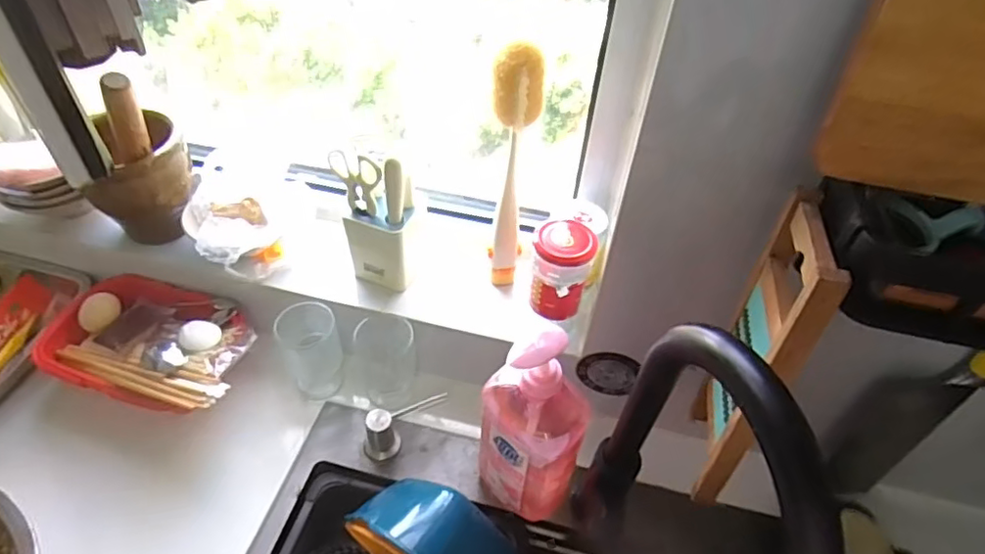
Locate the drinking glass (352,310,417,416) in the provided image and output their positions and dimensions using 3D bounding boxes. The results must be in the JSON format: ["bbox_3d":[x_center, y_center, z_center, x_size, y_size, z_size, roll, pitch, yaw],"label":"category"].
[{"bbox_3d":[-0.129,0.099,0.726,0.061,0.126,0.066,-16,50,-19],"label":"drinking glass"}]

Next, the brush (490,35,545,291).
[{"bbox_3d":[0.018,-0.101,0.619,0.045,0.297,0.040,7,47,2],"label":"brush"}]

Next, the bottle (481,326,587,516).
[{"bbox_3d":[0.040,0.150,0.556,0.096,0.268,0.061,3,47,-2],"label":"bottle"}]

